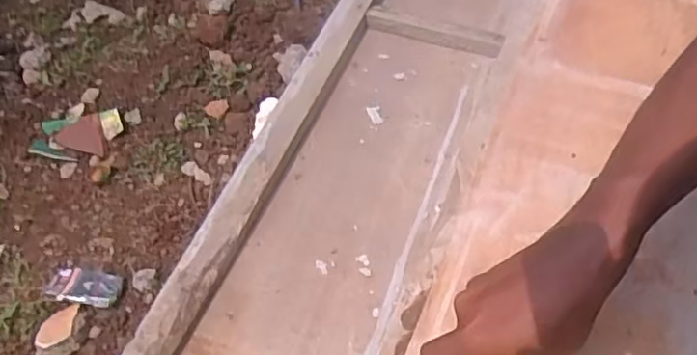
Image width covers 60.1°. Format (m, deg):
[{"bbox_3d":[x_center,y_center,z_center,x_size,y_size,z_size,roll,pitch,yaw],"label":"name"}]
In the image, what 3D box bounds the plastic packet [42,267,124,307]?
[{"bbox_3d":[-0.389,0.159,0.880,0.108,0.025,0.052,3,56,7],"label":"plastic packet"}]

